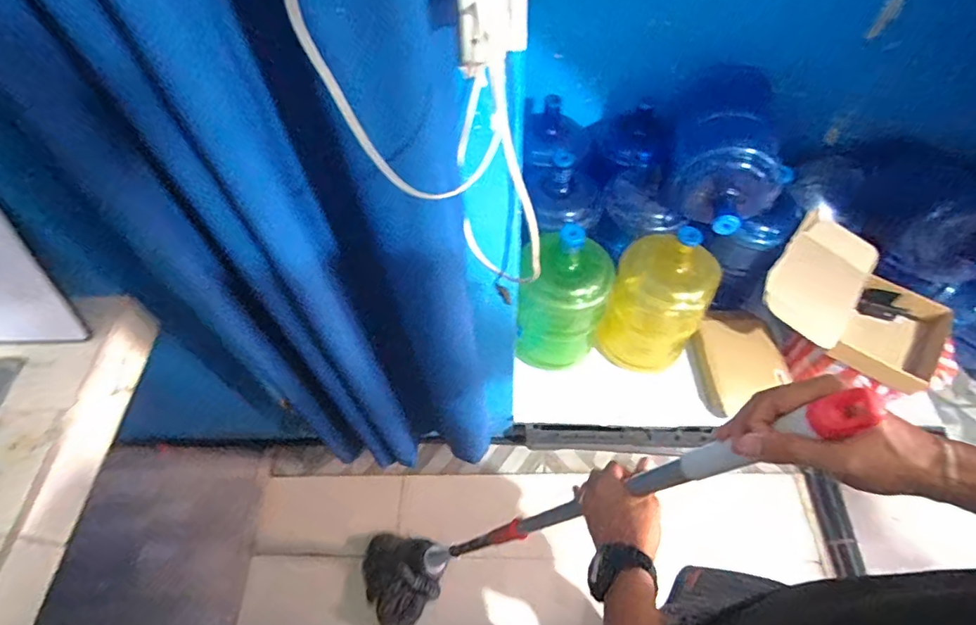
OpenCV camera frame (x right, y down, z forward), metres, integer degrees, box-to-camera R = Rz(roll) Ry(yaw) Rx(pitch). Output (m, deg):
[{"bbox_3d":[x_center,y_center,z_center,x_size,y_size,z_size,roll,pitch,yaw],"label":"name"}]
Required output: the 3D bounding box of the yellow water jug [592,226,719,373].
[{"bbox_3d":[0.478,-0.037,1.378,0.260,0.442,0.260,30,63,19],"label":"yellow water jug"}]

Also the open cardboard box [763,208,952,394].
[{"bbox_3d":[0.988,-0.052,1.330,0.449,0.127,0.378,26,62,17],"label":"open cardboard box"}]

